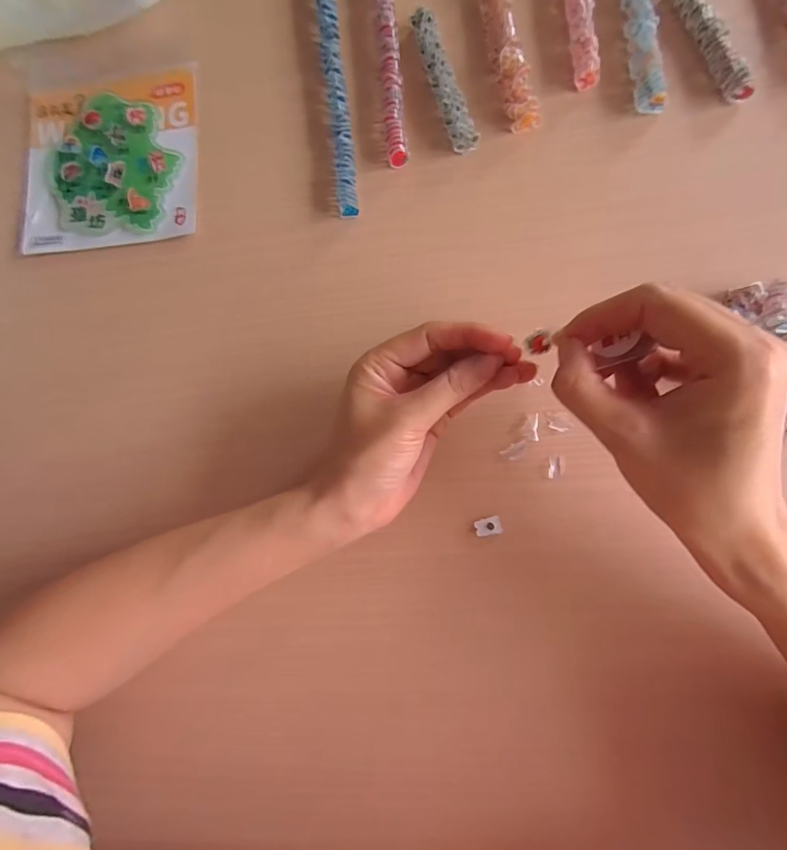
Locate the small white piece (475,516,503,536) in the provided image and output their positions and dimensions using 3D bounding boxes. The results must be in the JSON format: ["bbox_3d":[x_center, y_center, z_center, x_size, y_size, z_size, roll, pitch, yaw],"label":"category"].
[{"bbox_3d":[0.059,0.063,0.269,0.016,0.004,0.011,-13,82,4],"label":"small white piece"}]

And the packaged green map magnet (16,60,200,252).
[{"bbox_3d":[-0.213,-0.206,0.325,0.131,0.005,0.147,-3,84,5],"label":"packaged green map magnet"}]

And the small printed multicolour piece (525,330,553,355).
[{"bbox_3d":[0.070,-0.040,0.210,0.013,0.006,0.011,-38,82,0],"label":"small printed multicolour piece"}]

